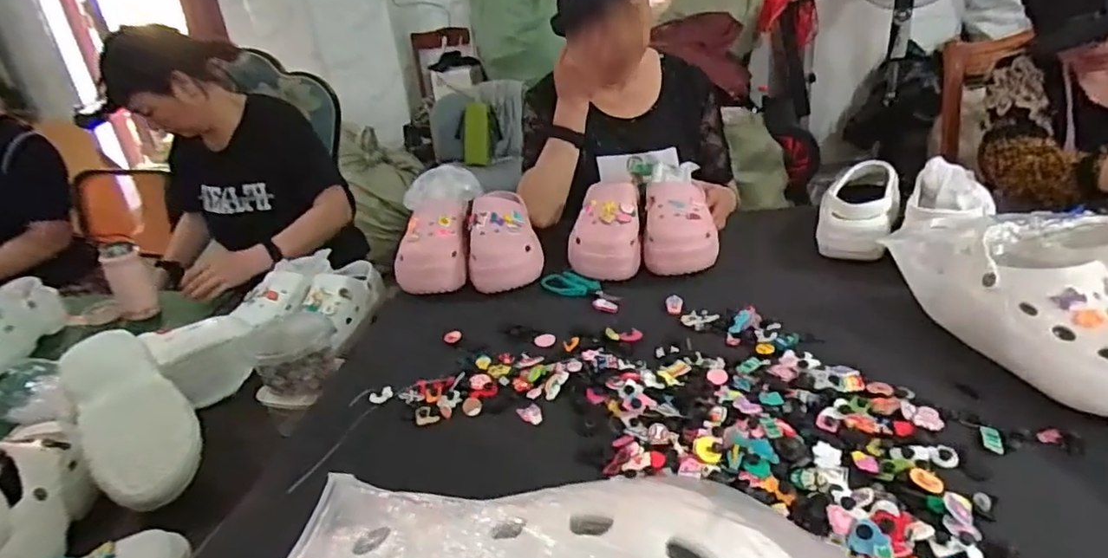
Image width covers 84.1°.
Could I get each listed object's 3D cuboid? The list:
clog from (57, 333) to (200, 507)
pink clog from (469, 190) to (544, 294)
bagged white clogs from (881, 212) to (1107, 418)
[{"bbox_3d":[-0.517,0.160,0.752,0.108,0.083,0.240,-25,62,-32],"label":"clog"},{"bbox_3d":[-0.087,-0.073,1.001,0.115,0.098,0.207,-10,27,-6],"label":"pink clog"},{"bbox_3d":[0.568,0.025,0.654,0.244,0.104,0.343,-12,27,-9],"label":"bagged white clogs"}]

